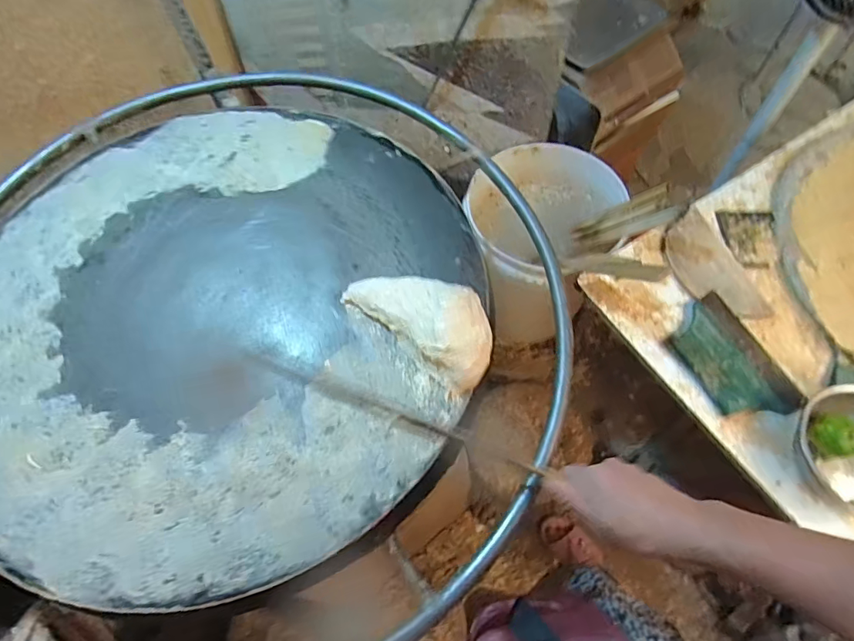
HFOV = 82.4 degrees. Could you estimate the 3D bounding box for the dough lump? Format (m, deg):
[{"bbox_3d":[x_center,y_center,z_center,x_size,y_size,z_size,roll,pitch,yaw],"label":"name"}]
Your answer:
[{"bbox_3d":[-0.004,-0.009,0.535,0.180,0.044,0.088,34,69,19],"label":"dough lump"}]

